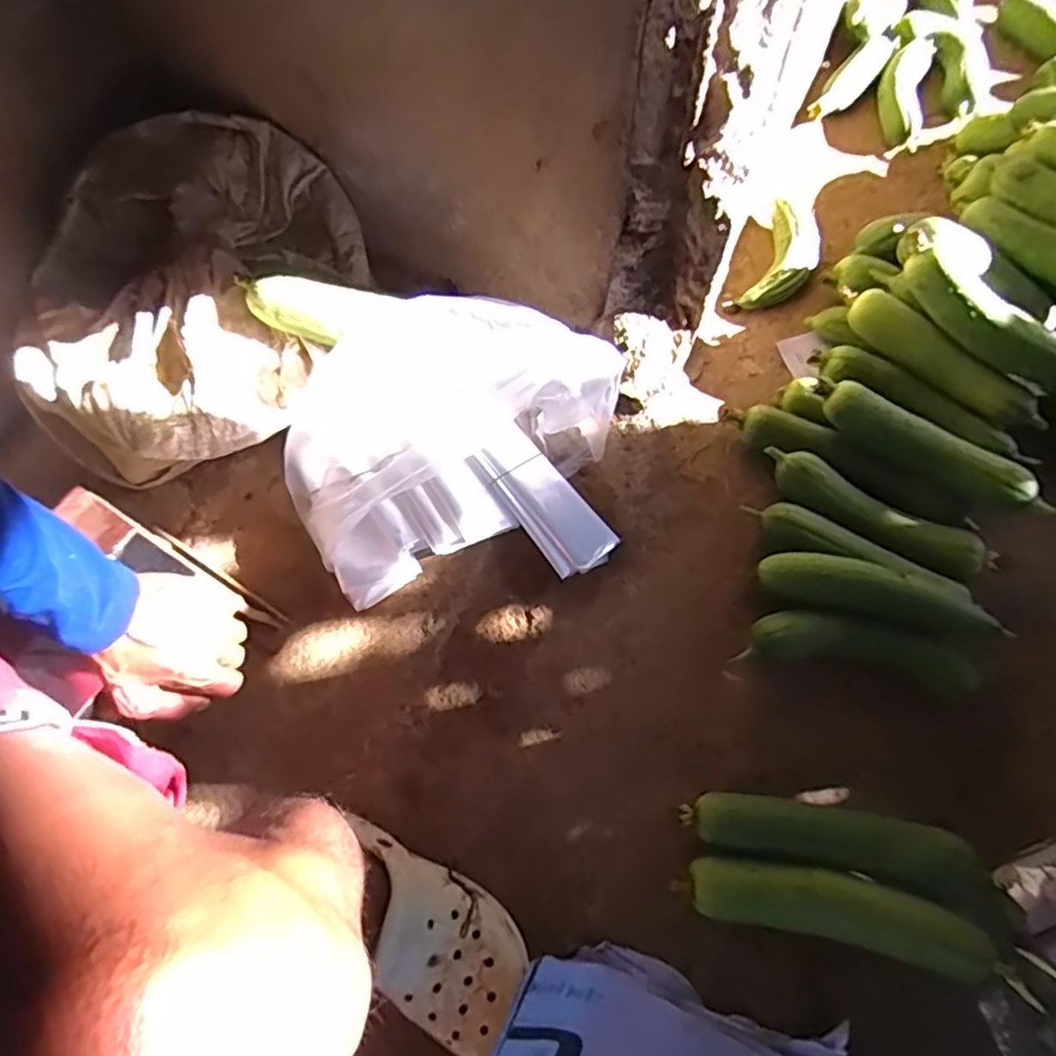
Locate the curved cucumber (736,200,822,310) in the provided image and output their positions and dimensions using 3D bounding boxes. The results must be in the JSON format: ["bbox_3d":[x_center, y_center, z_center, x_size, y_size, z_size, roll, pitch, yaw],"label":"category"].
[{"bbox_3d":[0.323,-0.334,0.819,0.073,0.056,0.141,23,72,10],"label":"curved cucumber"}]

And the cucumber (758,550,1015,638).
[{"bbox_3d":[0.357,0.070,0.662,0.229,0.050,0.058,17,71,8],"label":"cucumber"}]

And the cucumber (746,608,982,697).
[{"bbox_3d":[0.337,0.123,0.660,0.205,0.037,0.053,11,71,7],"label":"cucumber"}]

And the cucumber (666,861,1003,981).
[{"bbox_3d":[0.267,0.339,0.583,0.250,0.054,0.060,11,71,6],"label":"cucumber"}]

